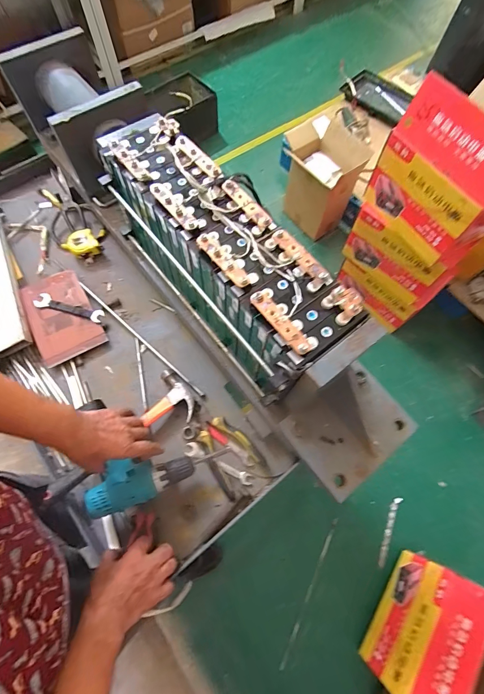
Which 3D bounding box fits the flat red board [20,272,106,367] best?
[{"bbox_3d":[-0.413,-0.070,0.748,0.137,0.029,0.205,-29,72,-11],"label":"flat red board"}]

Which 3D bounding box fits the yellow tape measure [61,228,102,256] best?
[{"bbox_3d":[-0.399,-0.251,0.810,0.091,0.034,0.066,-22,71,-9],"label":"yellow tape measure"}]

